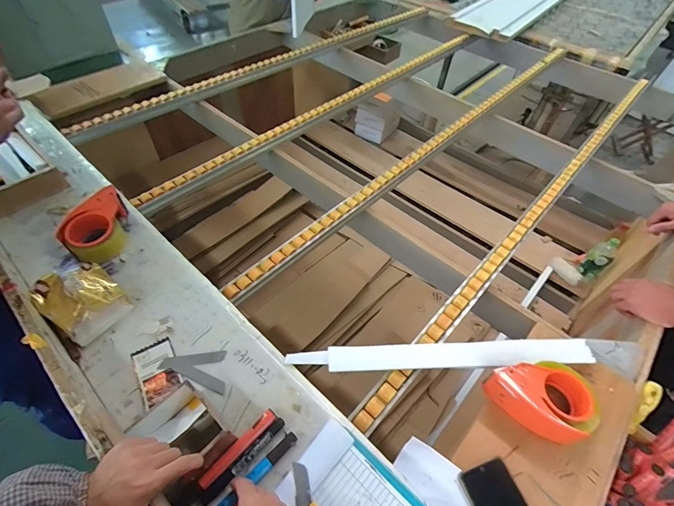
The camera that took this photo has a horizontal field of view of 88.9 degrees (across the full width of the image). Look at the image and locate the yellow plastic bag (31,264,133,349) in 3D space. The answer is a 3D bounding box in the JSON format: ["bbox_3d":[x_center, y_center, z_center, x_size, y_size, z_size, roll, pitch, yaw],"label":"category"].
[{"bbox_3d":[-0.473,0.080,0.633,0.148,0.055,0.116,29,55,18],"label":"yellow plastic bag"}]

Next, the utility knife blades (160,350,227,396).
[{"bbox_3d":[-0.231,0.188,0.581,0.122,0.006,0.063,17,52,10],"label":"utility knife blades"}]

